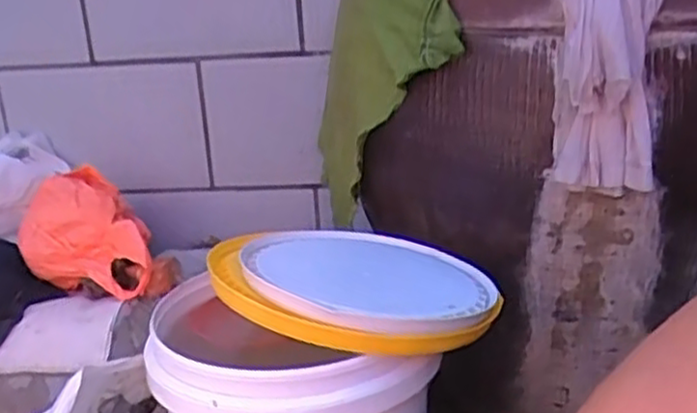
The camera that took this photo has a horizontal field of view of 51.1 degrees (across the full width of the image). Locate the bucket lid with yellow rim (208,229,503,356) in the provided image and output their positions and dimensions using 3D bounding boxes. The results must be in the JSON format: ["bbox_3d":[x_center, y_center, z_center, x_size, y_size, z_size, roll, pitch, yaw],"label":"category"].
[{"bbox_3d":[0.006,0.078,0.756,0.284,0.039,0.259,7,16,-2],"label":"bucket lid with yellow rim"}]

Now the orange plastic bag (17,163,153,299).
[{"bbox_3d":[-0.431,0.050,1.248,0.231,0.180,0.134,4,20,21],"label":"orange plastic bag"}]

